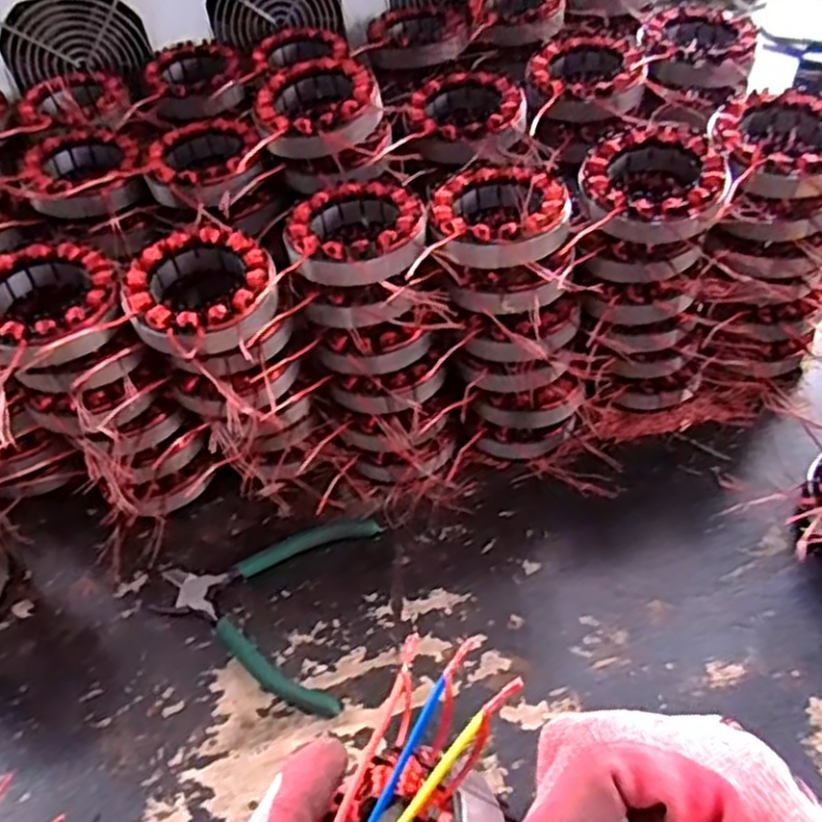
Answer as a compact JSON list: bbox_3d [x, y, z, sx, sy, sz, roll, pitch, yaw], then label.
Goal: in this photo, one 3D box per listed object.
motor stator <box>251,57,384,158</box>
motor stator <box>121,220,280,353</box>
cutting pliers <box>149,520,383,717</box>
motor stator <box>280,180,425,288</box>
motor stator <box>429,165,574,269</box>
[{"bbox_3d":[-0.063,-0.206,0.506,0.085,0.031,0.086,-11,50,-4],"label":"motor stator"},{"bbox_3d":[-0.125,-0.071,0.440,0.087,0.032,0.087,-2,50,3],"label":"motor stator"},{"bbox_3d":[-0.099,0.122,0.484,0.135,0.013,0.132,5,50,9],"label":"cutting pliers"},{"bbox_3d":[-0.032,-0.107,0.464,0.084,0.041,0.085,3,50,7],"label":"motor stator"},{"bbox_3d":[0.056,-0.122,0.461,0.082,0.028,0.086,-2,50,3],"label":"motor stator"}]

